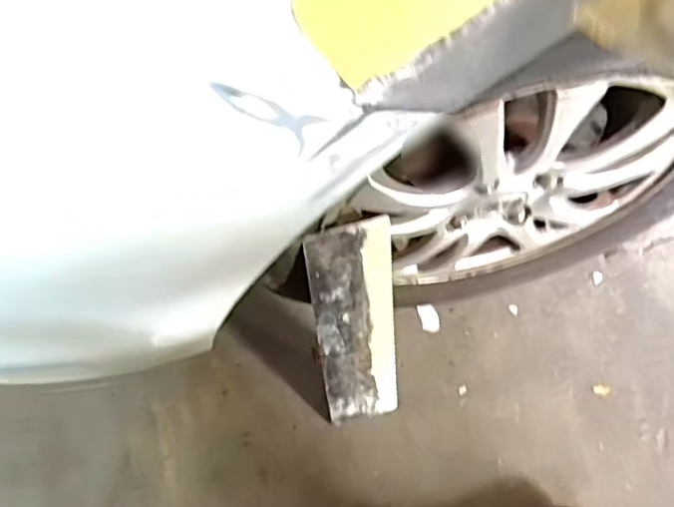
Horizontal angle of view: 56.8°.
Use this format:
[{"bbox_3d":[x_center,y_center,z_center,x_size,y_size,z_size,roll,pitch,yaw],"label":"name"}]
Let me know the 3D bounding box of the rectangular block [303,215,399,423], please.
[{"bbox_3d":[0.023,0.089,0.703,0.090,0.306,0.023,-17,42,-11],"label":"rectangular block"}]

